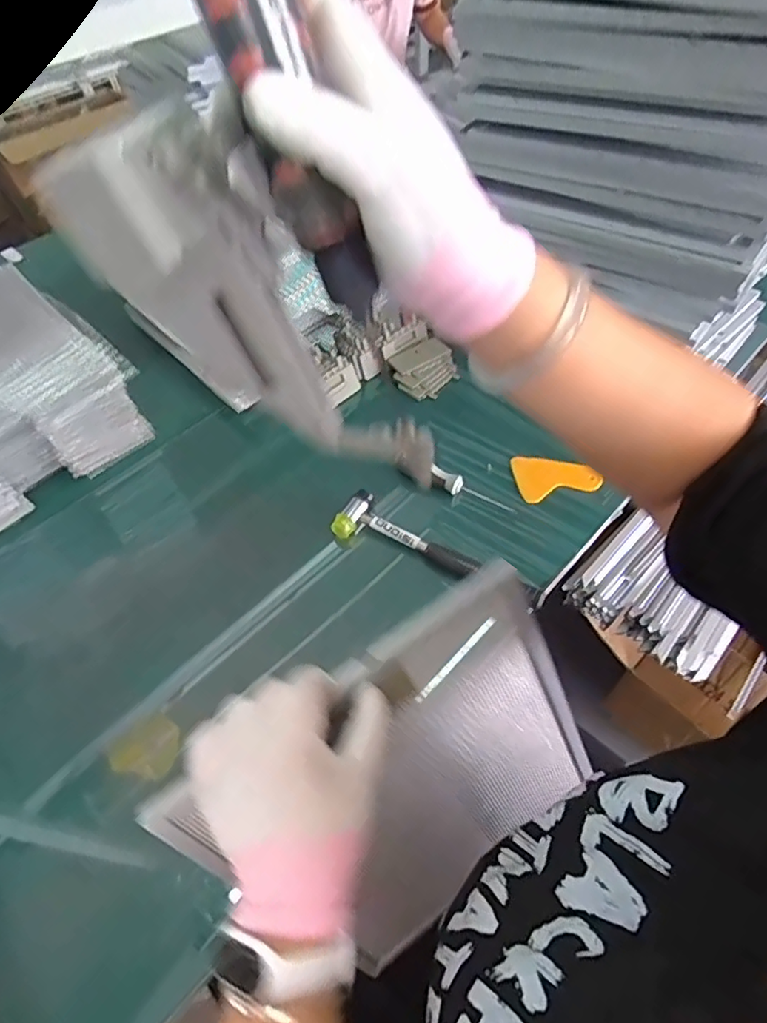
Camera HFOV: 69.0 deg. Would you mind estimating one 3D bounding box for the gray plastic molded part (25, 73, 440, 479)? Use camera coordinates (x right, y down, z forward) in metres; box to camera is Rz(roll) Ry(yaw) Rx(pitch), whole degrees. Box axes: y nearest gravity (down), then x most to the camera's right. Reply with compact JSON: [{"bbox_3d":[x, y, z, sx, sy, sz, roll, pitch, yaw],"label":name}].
[{"bbox_3d":[-0.056,-0.095,0.304,0.099,0.226,0.036,-15,48,28],"label":"gray plastic molded part"}]

